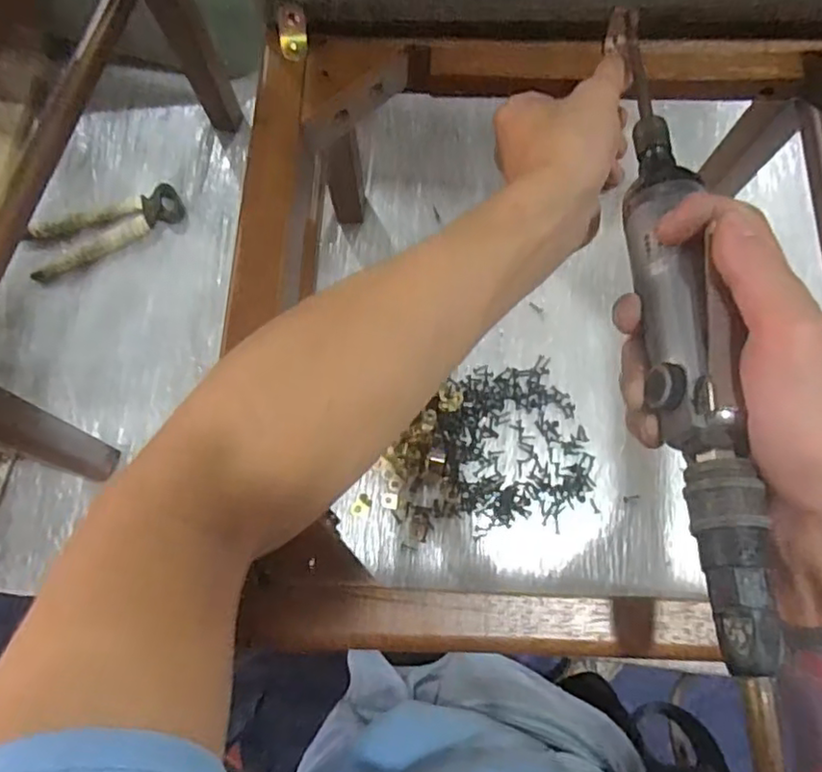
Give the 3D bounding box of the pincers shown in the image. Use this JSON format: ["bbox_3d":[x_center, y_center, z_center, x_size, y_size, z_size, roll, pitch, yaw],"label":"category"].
[{"bbox_3d":[-0.378,-0.192,0.800,0.194,0.025,0.072,-21,75,-5],"label":"pincers"}]

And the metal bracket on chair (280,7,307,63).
[{"bbox_3d":[-0.071,-0.211,0.386,0.016,0.019,0.022,-1,74,0],"label":"metal bracket on chair"}]

